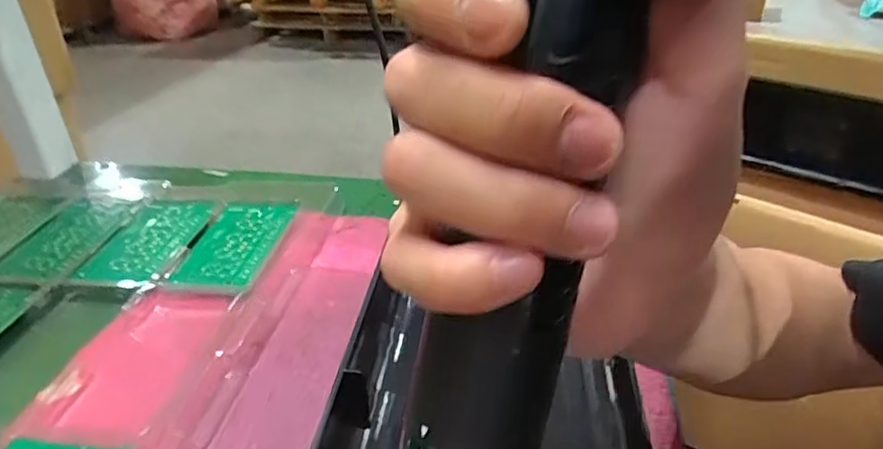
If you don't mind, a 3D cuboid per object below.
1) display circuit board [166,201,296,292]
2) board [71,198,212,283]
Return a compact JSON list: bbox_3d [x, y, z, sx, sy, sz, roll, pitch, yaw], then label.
[{"bbox_3d":[-0.151,0.012,0.434,0.059,0.009,0.101,7,30,5],"label":"display circuit board"},{"bbox_3d":[-0.218,0.009,0.446,0.065,0.004,0.108,6,30,4],"label":"board"}]

